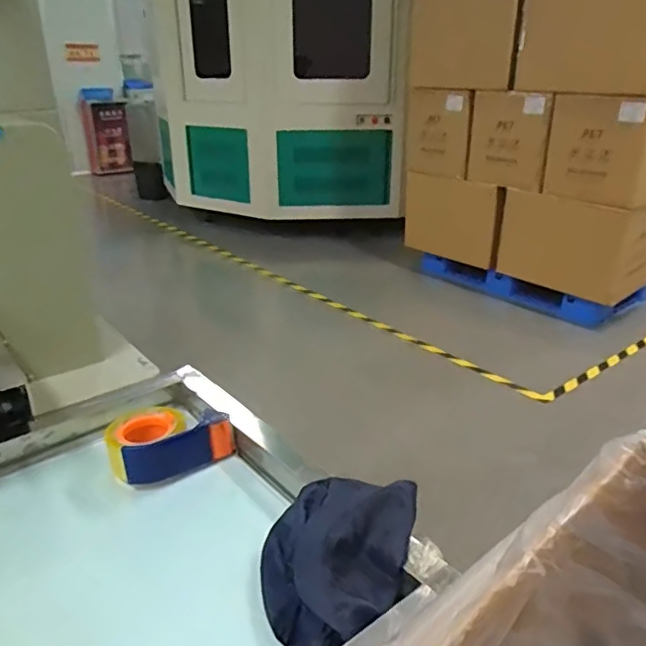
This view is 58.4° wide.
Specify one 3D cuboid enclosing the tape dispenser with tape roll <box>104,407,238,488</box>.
[{"bbox_3d":[-0.212,0.161,0.806,0.164,0.062,0.094,-9,27,-18],"label":"tape dispenser with tape roll"}]

